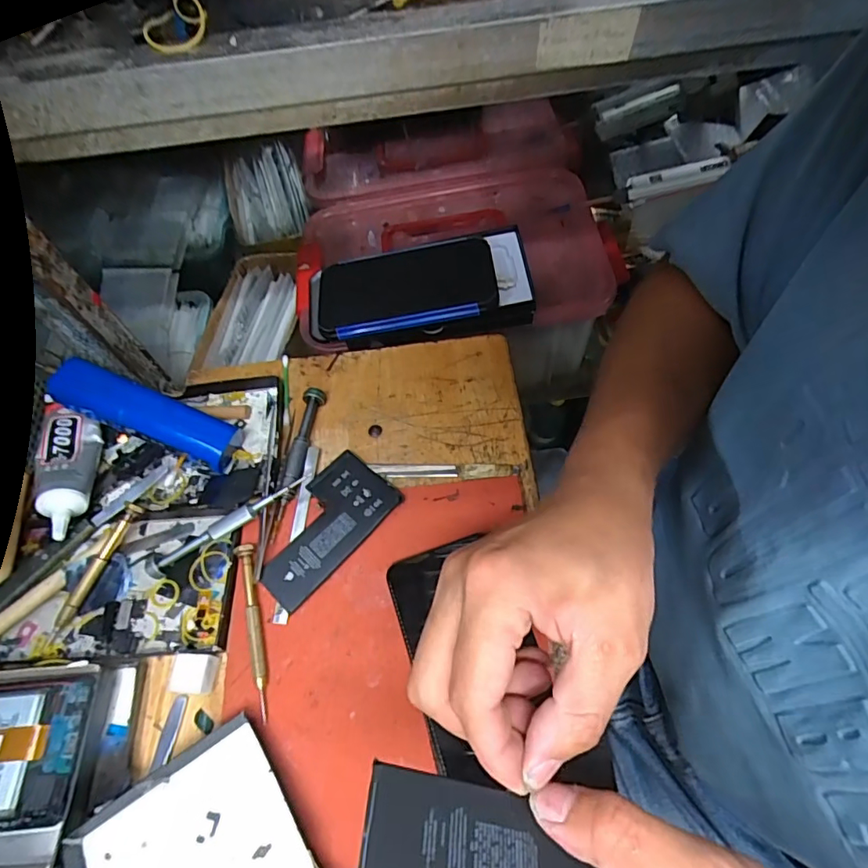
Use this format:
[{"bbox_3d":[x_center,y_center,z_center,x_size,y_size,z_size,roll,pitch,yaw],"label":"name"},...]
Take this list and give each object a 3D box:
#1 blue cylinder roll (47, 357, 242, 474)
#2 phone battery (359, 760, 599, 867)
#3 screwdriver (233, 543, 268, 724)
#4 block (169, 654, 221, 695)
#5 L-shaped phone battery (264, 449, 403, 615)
[{"bbox_3d":[-0.209,-0.017,0.377,0.128,0.031,0.041,25,60,-10],"label":"blue cylinder roll"},{"bbox_3d":[0.022,0.149,0.182,0.099,0.004,0.038,22,43,-13],"label":"phone battery"},{"bbox_3d":[-0.115,0.123,0.329,0.011,0.013,0.107,-17,61,-5],"label":"screwdriver"},{"bbox_3d":[-0.148,0.150,0.319,0.024,0.016,0.022,-1,61,4],"label":"block"},{"bbox_3d":[-0.080,0.064,0.362,0.063,0.008,0.106,37,70,25],"label":"L-shaped phone battery"}]

